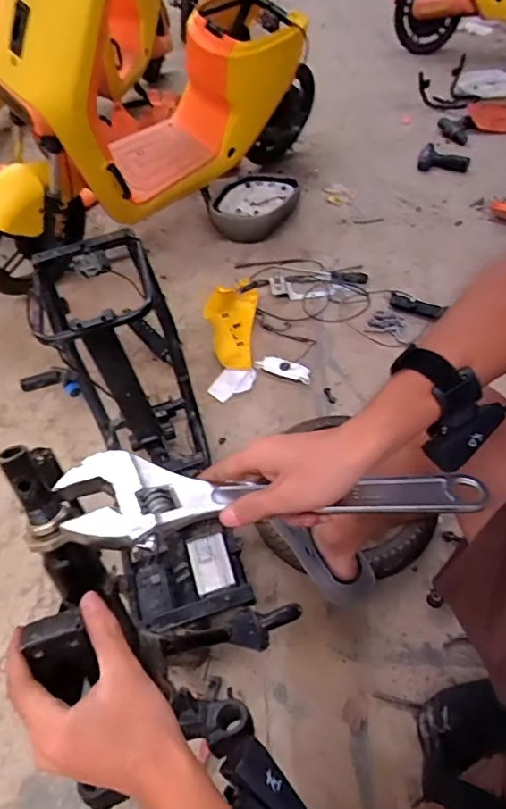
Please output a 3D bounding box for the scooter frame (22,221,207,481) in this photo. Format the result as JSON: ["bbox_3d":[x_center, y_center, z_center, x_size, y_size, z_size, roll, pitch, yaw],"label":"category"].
[{"bbox_3d":[-0.258,-0.076,1.030,0.245,0.371,0.376,-20,50,-12],"label":"scooter frame"}]

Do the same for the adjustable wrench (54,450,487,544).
[{"bbox_3d":[0.019,0.080,0.416,0.346,0.019,0.081,3,49,-5],"label":"adjustable wrench"}]

